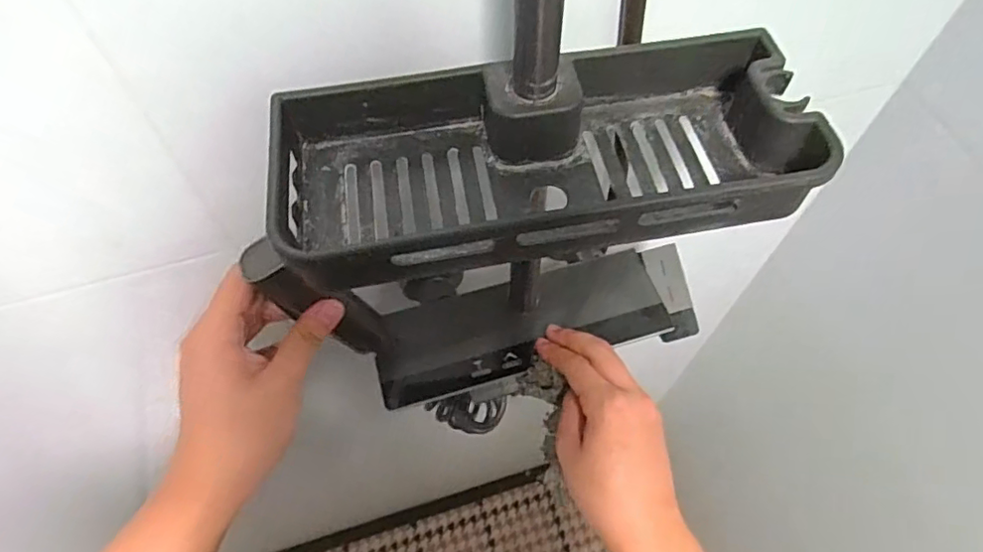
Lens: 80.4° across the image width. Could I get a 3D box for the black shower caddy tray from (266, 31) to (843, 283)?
[{"bbox_3d":[0.024,-0.074,0.317,0.276,0.055,0.147,-11,60,-7],"label":"black shower caddy tray"}]

